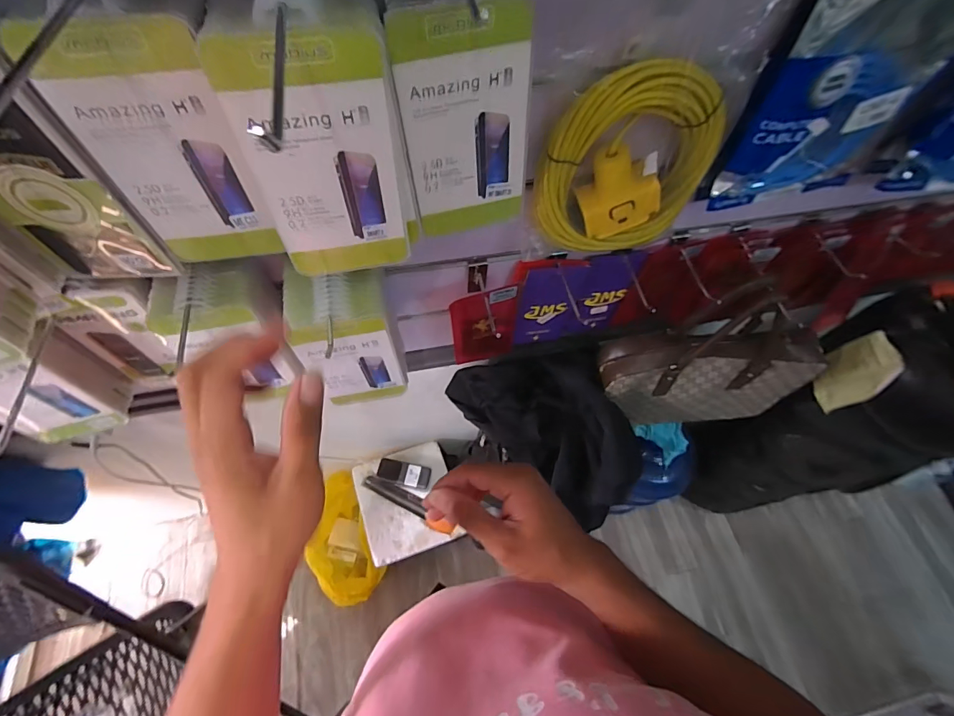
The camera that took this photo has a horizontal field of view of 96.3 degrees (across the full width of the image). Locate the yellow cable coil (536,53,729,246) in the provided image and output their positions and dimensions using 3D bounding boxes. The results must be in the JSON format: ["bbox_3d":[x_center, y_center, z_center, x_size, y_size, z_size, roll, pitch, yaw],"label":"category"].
[{"bbox_3d":[0.143,-0.175,0.399,0.166,0.180,0.029,-8,63,-7],"label":"yellow cable coil"}]

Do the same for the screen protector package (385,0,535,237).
[{"bbox_3d":[-0.007,-0.156,0.308,0.090,0.164,0.008,-11,63,-8],"label":"screen protector package"}]

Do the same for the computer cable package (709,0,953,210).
[{"bbox_3d":[0.338,-0.237,0.369,0.211,0.213,0.030,-12,63,-9],"label":"computer cable package"}]

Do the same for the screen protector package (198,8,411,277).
[{"bbox_3d":[-0.094,-0.120,0.276,0.088,0.163,0.014,-12,63,-9],"label":"screen protector package"}]

